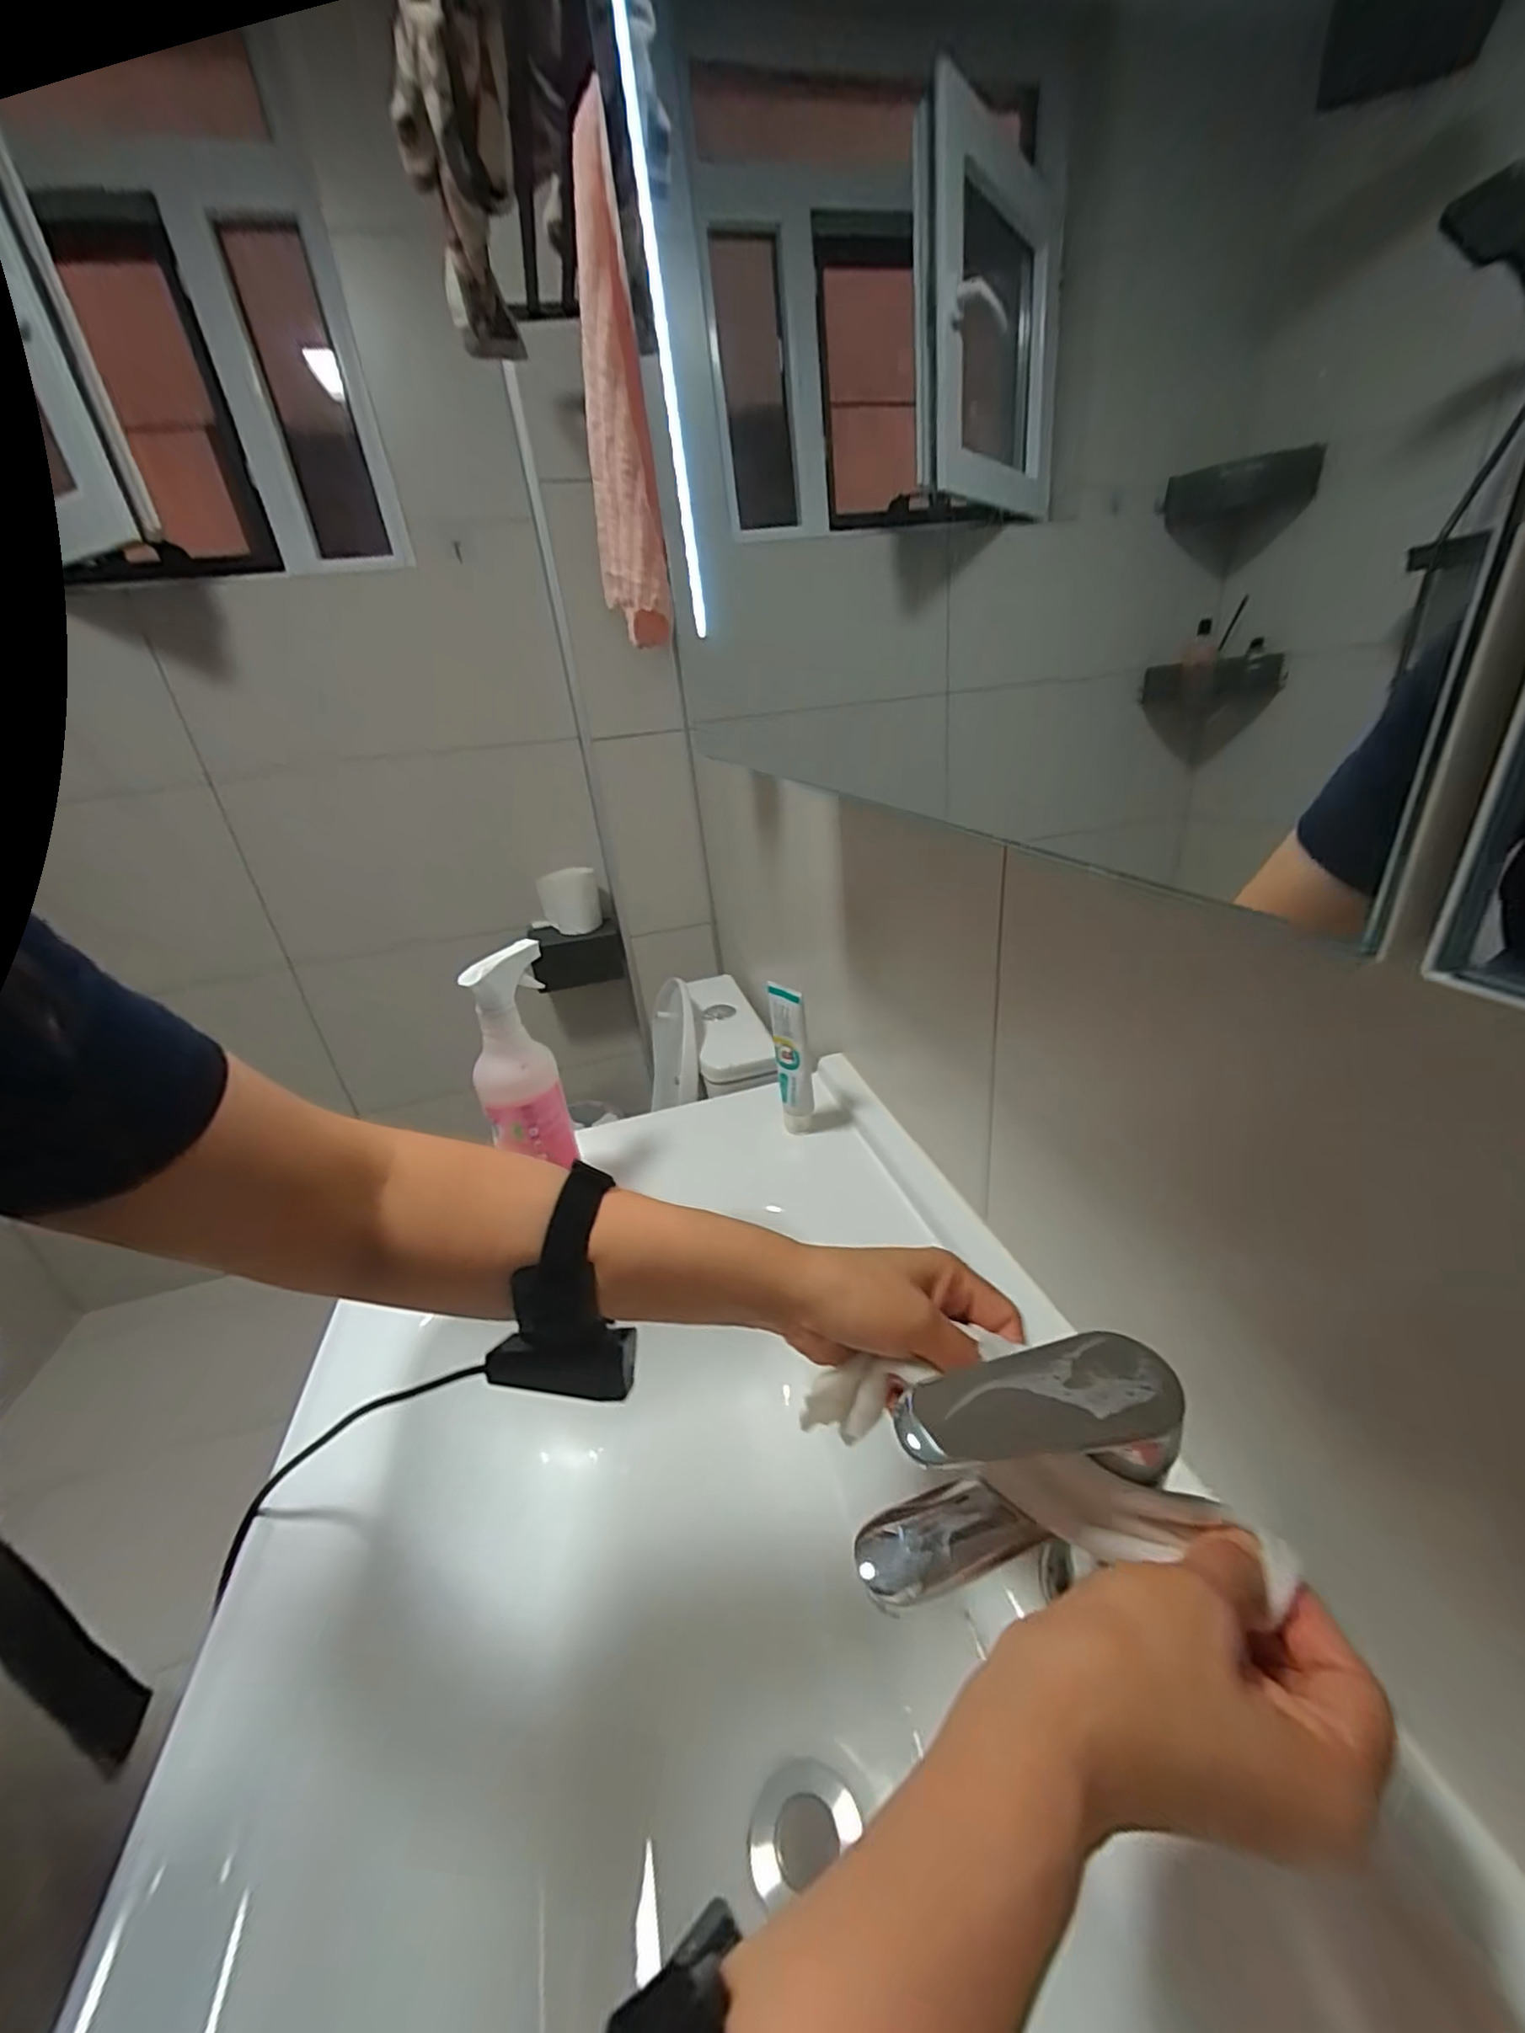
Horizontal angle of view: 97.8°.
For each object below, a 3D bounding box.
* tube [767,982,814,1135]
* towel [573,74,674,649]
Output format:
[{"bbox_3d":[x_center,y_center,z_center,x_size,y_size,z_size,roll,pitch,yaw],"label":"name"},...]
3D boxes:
[{"bbox_3d":[0.029,0.043,0.658,0.030,0.167,0.043,-20,29,-24],"label":"tube"},{"bbox_3d":[-0.138,-0.542,0.608,0.064,0.337,0.114,-10,26,-5],"label":"towel"}]

